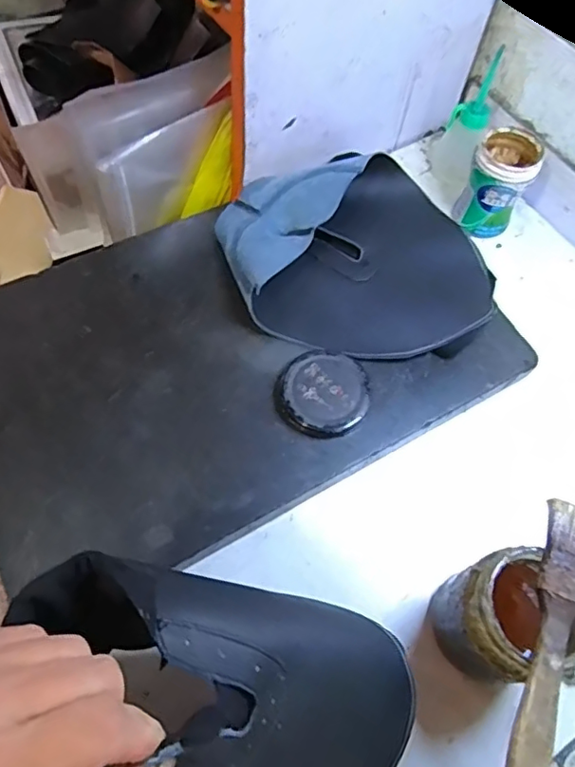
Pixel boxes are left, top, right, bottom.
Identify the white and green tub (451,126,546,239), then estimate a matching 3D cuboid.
[{"bbox_3d":[0.180,-0.172,0.496,0.051,0.078,0.050,2,61,-3],"label":"white and green tub"}]

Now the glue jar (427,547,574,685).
[{"bbox_3d":[0.120,0.131,0.322,0.061,0.102,0.058,2,61,-3],"label":"glue jar"}]

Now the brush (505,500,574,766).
[{"bbox_3d":[0.125,0.123,0.266,0.027,0.006,0.143,22,62,8],"label":"brush"}]

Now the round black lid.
[{"bbox_3d":[0.026,0.006,0.408,0.063,0.010,0.063,2,61,-3],"label":"round black lid"}]

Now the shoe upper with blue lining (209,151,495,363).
[{"bbox_3d":[0.056,-0.104,0.445,0.202,0.040,0.167,-5,62,-7],"label":"shoe upper with blue lining"}]

